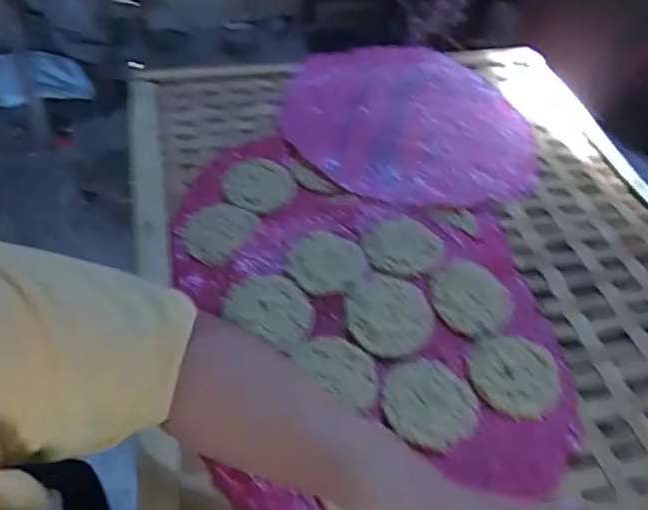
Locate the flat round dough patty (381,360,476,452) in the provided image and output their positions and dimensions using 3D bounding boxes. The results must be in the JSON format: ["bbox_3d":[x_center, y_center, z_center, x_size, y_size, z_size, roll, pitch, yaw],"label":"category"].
[{"bbox_3d":[0.090,0.124,0.487,0.084,0.005,0.076,-31,57,-30],"label":"flat round dough patty"}]

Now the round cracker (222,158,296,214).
[{"bbox_3d":[-0.073,-0.080,0.658,0.080,0.011,0.079,3,47,-3],"label":"round cracker"}]

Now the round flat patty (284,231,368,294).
[{"bbox_3d":[0.004,0.006,0.575,0.076,0.010,0.080,3,47,-3],"label":"round flat patty"}]

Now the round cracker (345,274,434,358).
[{"bbox_3d":[0.061,0.055,0.537,0.081,0.011,0.084,3,47,-3],"label":"round cracker"}]

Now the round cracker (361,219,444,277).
[{"bbox_3d":[0.081,-0.011,0.593,0.077,0.012,0.080,3,47,-3],"label":"round cracker"}]

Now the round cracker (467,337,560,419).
[{"bbox_3d":[0.172,0.106,0.513,0.081,0.009,0.073,-7,48,-12],"label":"round cracker"}]

